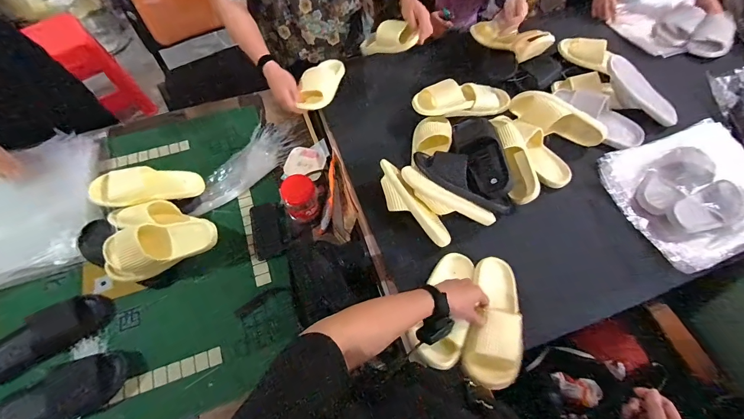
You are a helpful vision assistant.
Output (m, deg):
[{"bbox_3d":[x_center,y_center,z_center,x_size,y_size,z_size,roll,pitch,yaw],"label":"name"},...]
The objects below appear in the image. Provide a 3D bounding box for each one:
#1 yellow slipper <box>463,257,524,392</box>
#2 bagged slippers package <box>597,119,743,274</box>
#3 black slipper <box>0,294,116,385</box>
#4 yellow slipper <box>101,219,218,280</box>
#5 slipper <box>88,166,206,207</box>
[{"bbox_3d":[0.250,0.212,0.661,0.104,0.052,0.260,16,51,7],"label":"yellow slipper"},{"bbox_3d":[0.882,-0.067,0.863,0.447,0.088,0.356,-17,65,-9],"label":"bagged slippers package"},{"bbox_3d":[-0.763,0.290,0.773,0.263,0.054,0.125,-37,70,-17],"label":"black slipper"},{"bbox_3d":[-0.510,0.093,0.779,0.262,0.087,0.090,-18,65,-9],"label":"yellow slipper"},{"bbox_3d":[-0.591,-0.063,0.879,0.251,0.054,0.086,-9,59,-40],"label":"slipper"}]

